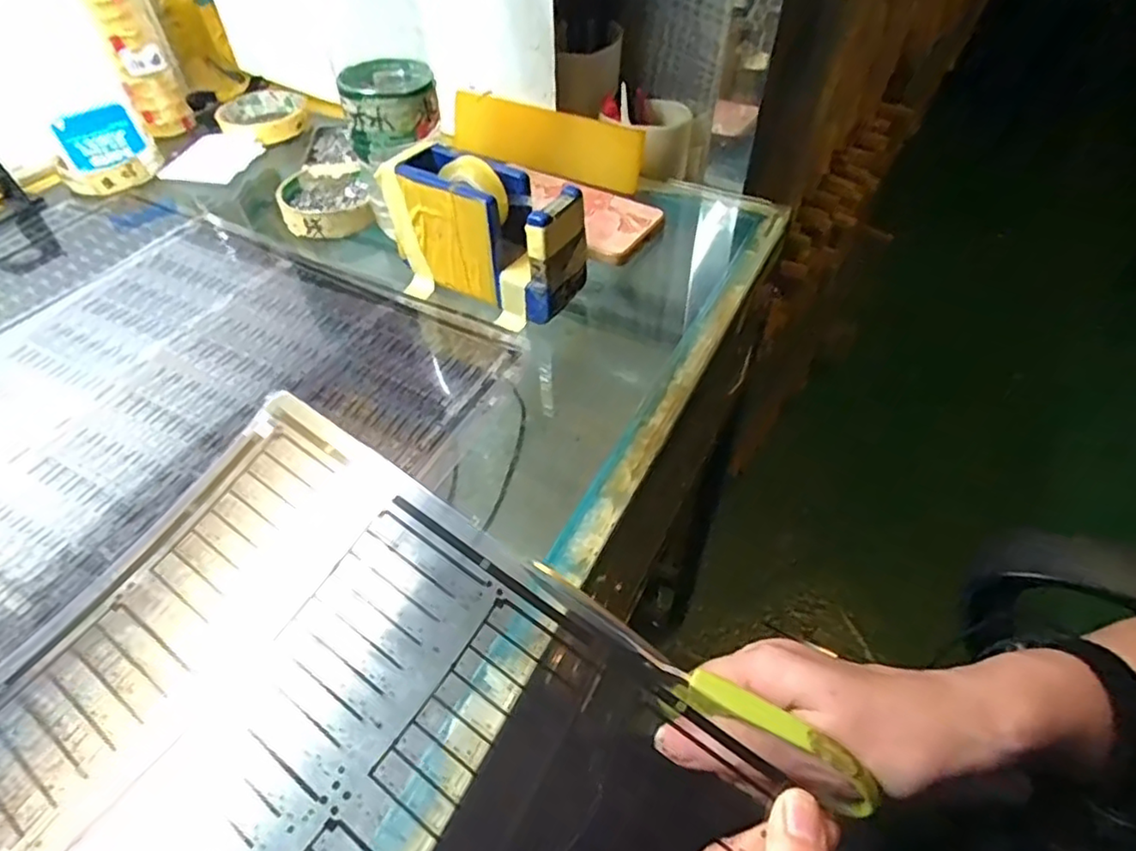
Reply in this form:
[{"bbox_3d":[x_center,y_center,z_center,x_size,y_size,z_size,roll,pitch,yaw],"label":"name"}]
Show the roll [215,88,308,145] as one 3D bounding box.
[{"bbox_3d":[-0.302,-0.311,0.630,0.089,0.015,0.094,-1,49,2],"label":"roll"}]

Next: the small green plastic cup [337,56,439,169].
[{"bbox_3d":[-0.125,-0.226,0.445,0.062,0.044,0.074,-13,49,-8],"label":"small green plastic cup"}]

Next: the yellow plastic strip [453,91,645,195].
[{"bbox_3d":[-0.021,-0.255,0.562,0.187,0.058,0.008,24,54,18],"label":"yellow plastic strip"}]

